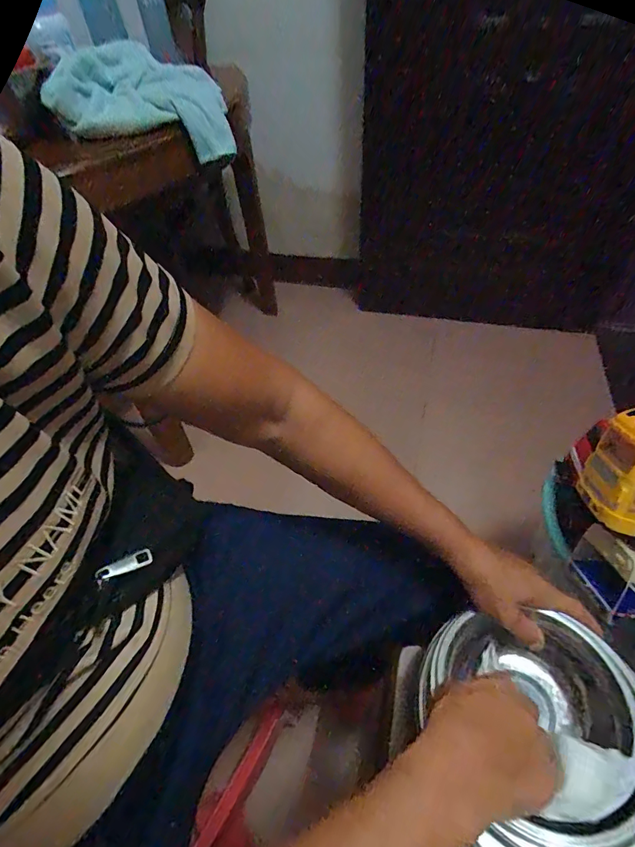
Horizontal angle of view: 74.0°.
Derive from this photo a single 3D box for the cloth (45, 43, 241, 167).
[{"bbox_3d":[-0.285,-0.548,0.700,0.278,0.153,0.041,5,4,-11],"label":"cloth"}]

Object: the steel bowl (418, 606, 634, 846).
[{"bbox_3d":[0.183,0.245,0.339,0.167,0.061,0.186,-15,49,-9],"label":"steel bowl"}]

